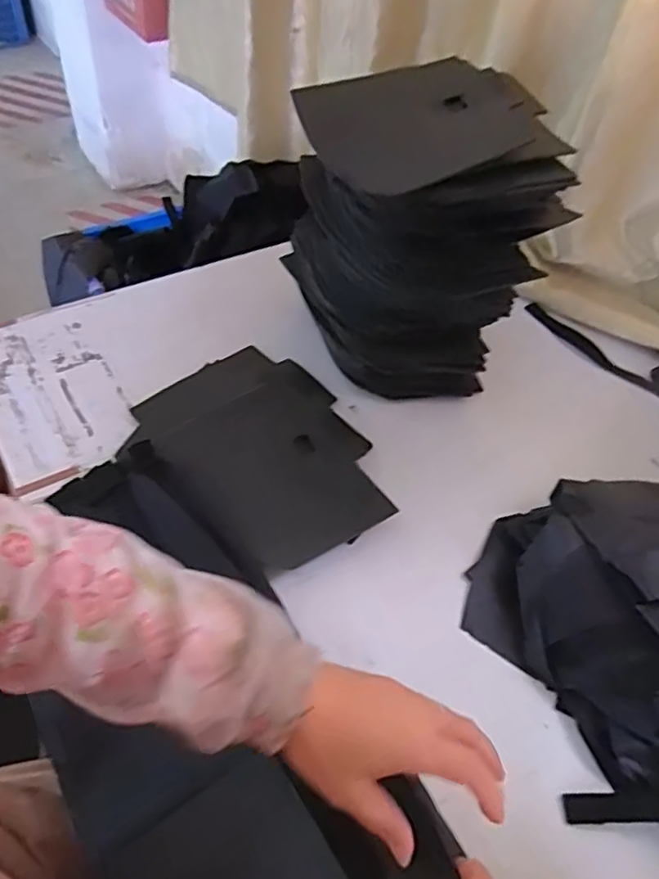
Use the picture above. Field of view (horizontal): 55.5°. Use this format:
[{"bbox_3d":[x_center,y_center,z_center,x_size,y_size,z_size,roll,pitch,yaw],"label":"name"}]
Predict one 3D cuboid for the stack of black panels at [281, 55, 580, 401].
[{"bbox_3d":[0.091,-0.217,0.702,0.251,0.307,0.207,-3,51,-7],"label":"stack of black panels"}]

